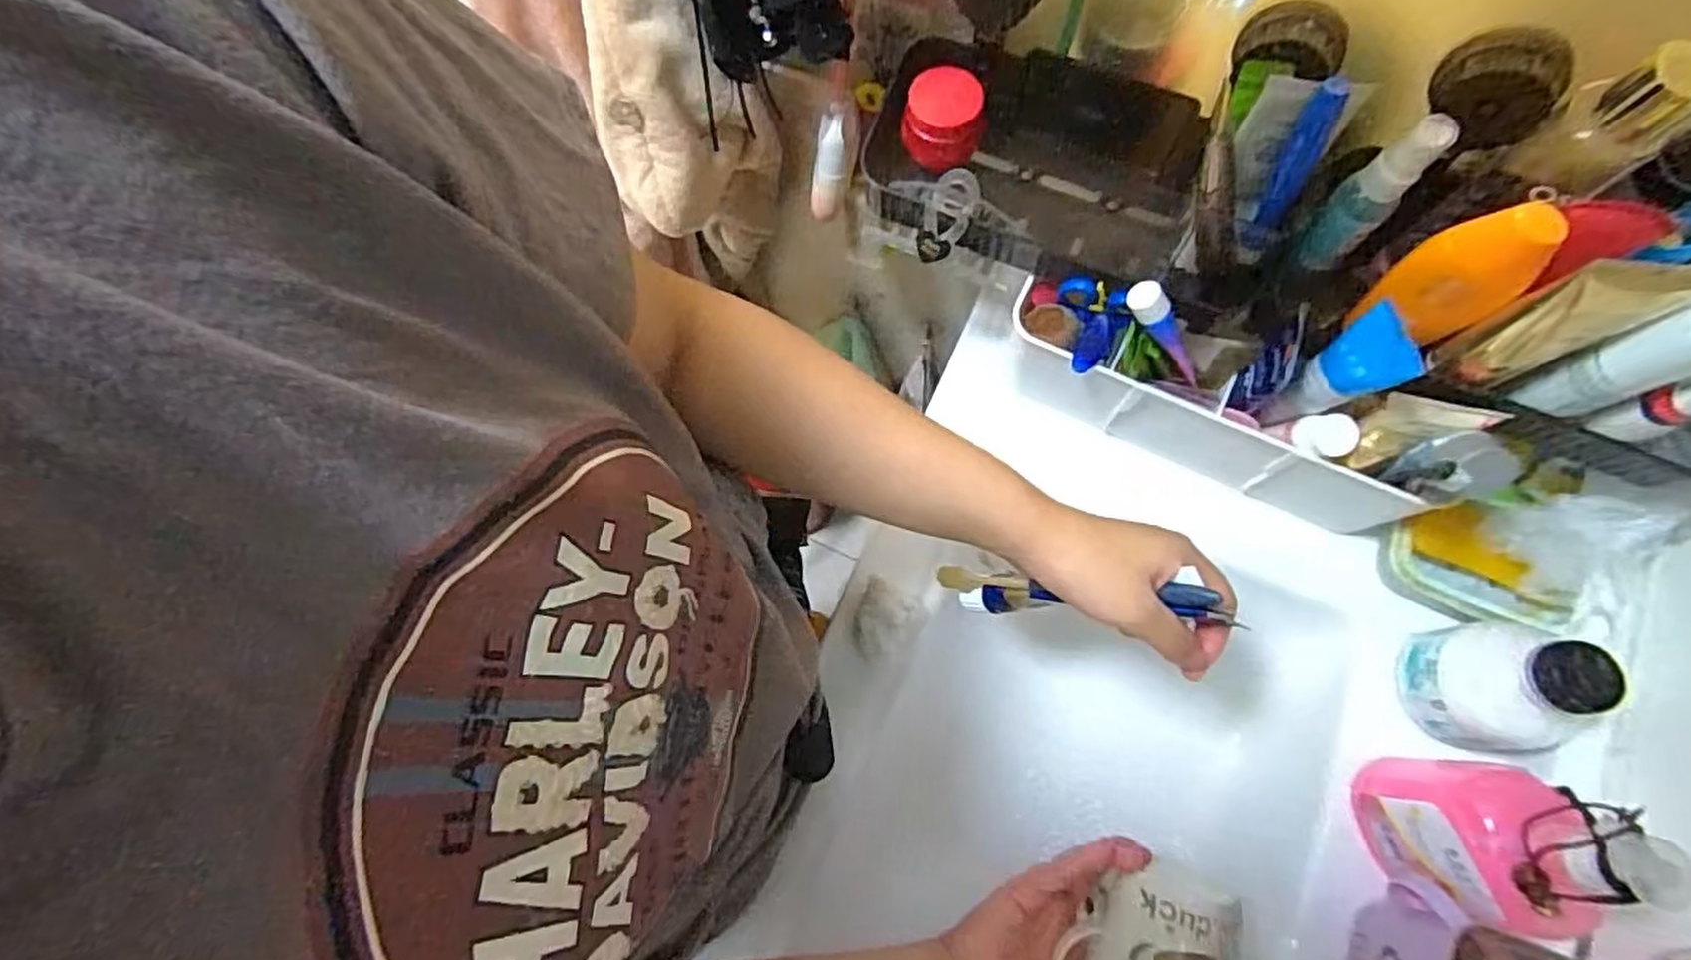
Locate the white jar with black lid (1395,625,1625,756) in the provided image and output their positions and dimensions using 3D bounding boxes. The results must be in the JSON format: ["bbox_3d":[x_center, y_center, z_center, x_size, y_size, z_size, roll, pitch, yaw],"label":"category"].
[{"bbox_3d":[0.418,0.130,0.485,0.070,0.098,0.080,-10,73,-1],"label":"white jar with black lid"}]

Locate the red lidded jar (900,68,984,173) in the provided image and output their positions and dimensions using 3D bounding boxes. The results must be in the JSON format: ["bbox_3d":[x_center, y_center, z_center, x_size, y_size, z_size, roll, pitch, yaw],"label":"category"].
[{"bbox_3d":[0.067,-0.244,0.522,0.054,0.050,0.046,18,74,7],"label":"red lidded jar"}]

